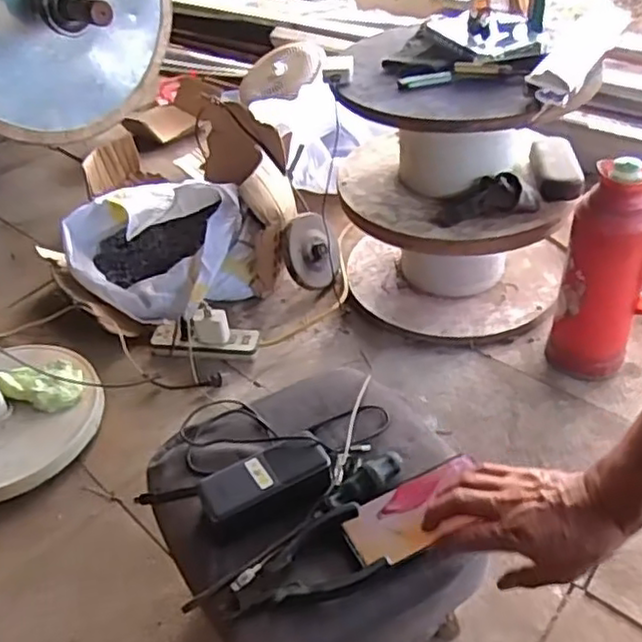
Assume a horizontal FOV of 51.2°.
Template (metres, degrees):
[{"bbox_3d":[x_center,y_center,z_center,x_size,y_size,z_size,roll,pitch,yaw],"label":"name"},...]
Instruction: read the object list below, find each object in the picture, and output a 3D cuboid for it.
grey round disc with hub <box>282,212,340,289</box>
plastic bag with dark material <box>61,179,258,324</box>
[{"bbox_3d":[-0.020,-0.139,1.337,0.129,0.146,0.043,-40,21,-33],"label":"grey round disc with hub"},{"bbox_3d":[-0.328,-0.156,1.363,0.375,0.154,0.337,23,49,30],"label":"plastic bag with dark material"}]

